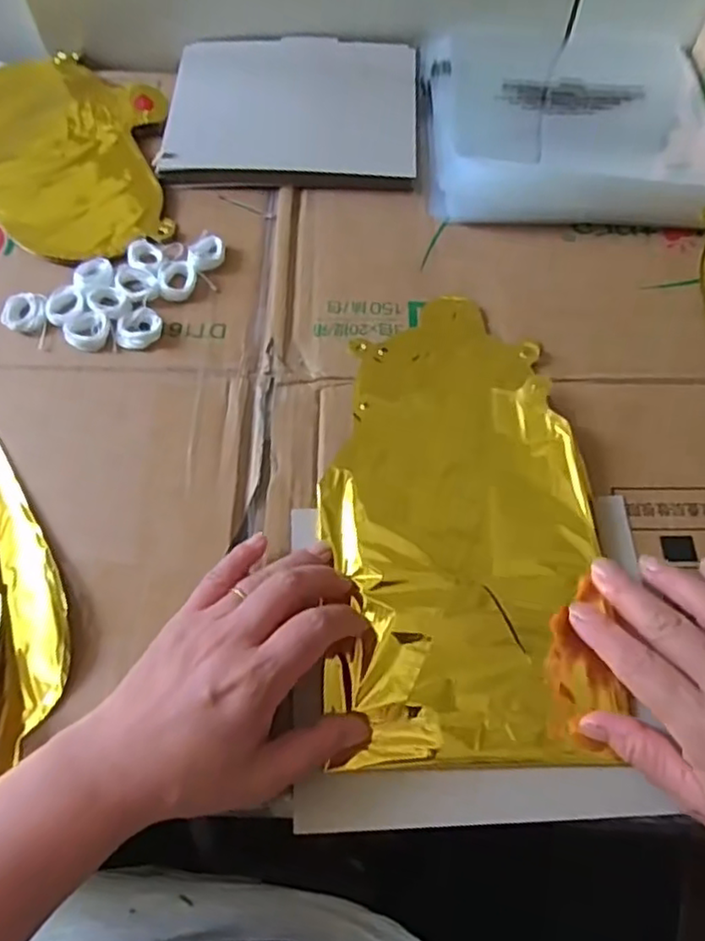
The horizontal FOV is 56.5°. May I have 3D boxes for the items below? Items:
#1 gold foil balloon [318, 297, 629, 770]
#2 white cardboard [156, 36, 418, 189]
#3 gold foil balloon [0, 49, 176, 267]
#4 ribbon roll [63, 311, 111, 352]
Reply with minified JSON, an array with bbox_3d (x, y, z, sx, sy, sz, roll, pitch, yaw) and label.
[{"bbox_3d":[0.058,0.017,0.381,0.145,0.014,0.275,-3,64,-1],"label":"gold foil balloon"},{"bbox_3d":[-0.047,-0.293,0.533,0.194,0.018,0.165,1,61,0],"label":"white cardboard"},{"bbox_3d":[-0.337,-0.262,0.512,0.400,0.012,0.231,3,61,1],"label":"gold foil balloon"},{"bbox_3d":[-0.172,-0.091,0.428,0.029,0.009,0.027,0,61,-1],"label":"ribbon roll"}]

